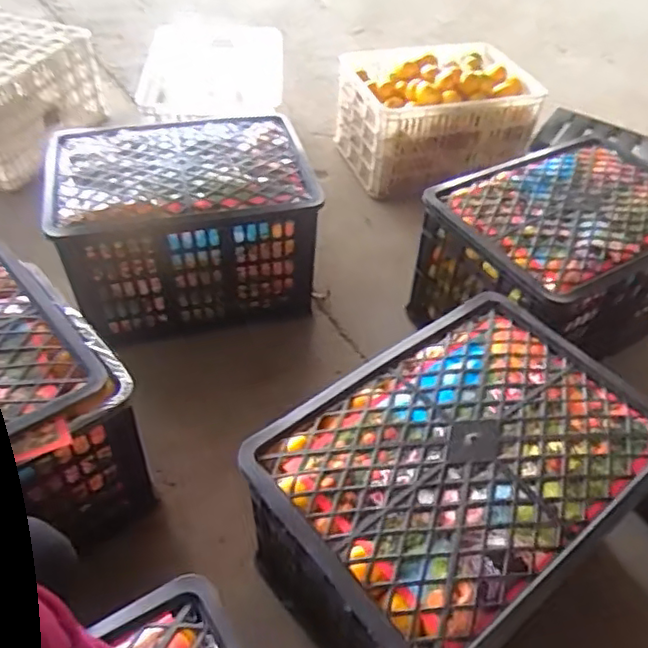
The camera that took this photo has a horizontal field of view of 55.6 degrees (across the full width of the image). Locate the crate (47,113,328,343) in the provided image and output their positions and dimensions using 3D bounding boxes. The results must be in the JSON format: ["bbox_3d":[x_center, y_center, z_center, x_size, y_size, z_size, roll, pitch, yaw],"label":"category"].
[{"bbox_3d":[-0.294,-0.207,1.315,0.489,0.308,0.368,-10,49,-14],"label":"crate"}]

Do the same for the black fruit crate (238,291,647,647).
[{"bbox_3d":[0.180,0.249,0.882,0.509,0.296,0.360,-27,54,-26],"label":"black fruit crate"}]

